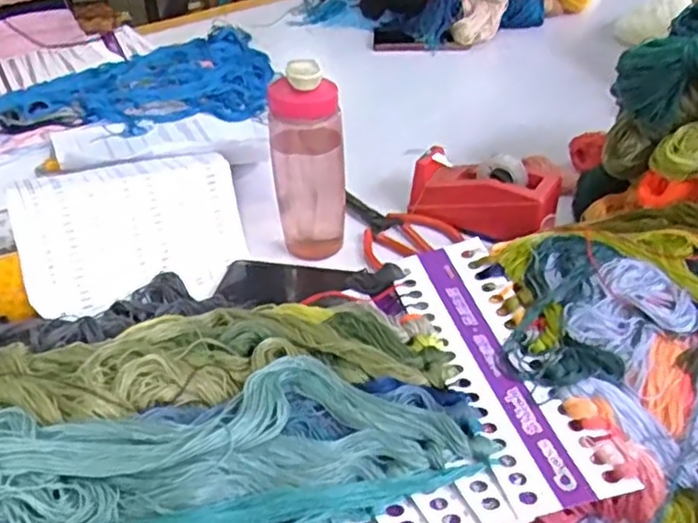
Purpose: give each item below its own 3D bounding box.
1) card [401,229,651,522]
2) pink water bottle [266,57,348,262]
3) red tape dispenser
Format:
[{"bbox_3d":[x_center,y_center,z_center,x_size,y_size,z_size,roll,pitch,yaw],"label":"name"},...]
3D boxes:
[{"bbox_3d":[0.104,0.067,0.503,0.078,0.011,0.243,-10,42,-13],"label":"card"},{"bbox_3d":[-0.037,-0.100,0.679,0.067,0.202,0.061,-1,38,2],"label":"pink water bottle"},{"bbox_3d":[0.144,-0.072,0.742,0.155,0.066,0.062,19,42,25],"label":"red tape dispenser"}]

